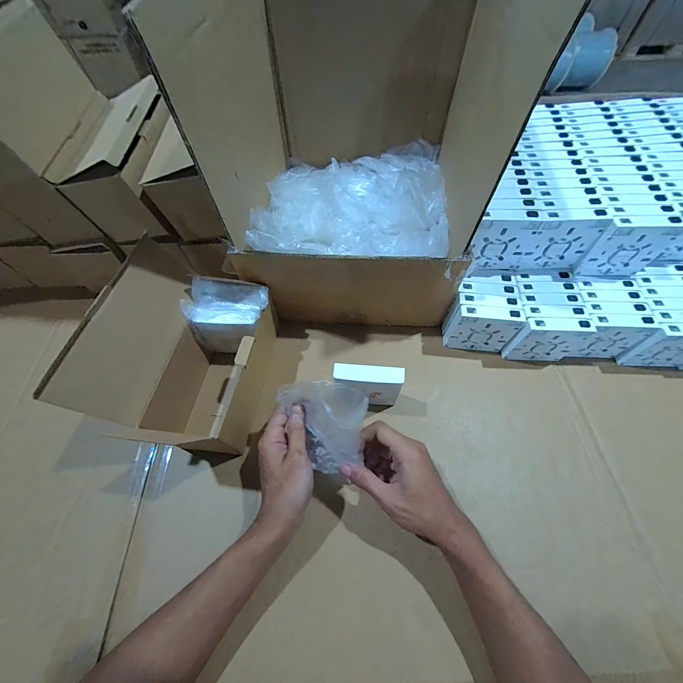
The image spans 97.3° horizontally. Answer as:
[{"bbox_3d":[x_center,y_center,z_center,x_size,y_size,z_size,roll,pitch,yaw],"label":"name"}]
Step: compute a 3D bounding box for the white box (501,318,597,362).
[{"bbox_3d":[0.292,0.000,0.433,0.088,0.083,0.024,2,61,2],"label":"white box"}]

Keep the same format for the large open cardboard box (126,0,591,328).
[{"bbox_3d":[0.026,-0.257,0.402,0.301,0.321,0.329,6,61,4],"label":"large open cardboard box"}]

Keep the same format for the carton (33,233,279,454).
[{"bbox_3d":[-0.183,0.008,0.383,0.142,0.168,0.214,6,61,4],"label":"carton"}]

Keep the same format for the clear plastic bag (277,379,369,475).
[{"bbox_3d":[-0.019,0.096,0.338,0.092,0.109,0.035,13,22,23],"label":"clear plastic bag"}]

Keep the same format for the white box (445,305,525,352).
[{"bbox_3d":[0.205,-0.018,0.443,0.089,0.080,0.024,6,61,4],"label":"white box"}]

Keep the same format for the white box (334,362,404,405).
[{"bbox_3d":[0.034,0.061,0.400,0.084,0.088,0.026,6,61,4],"label":"white box"}]

